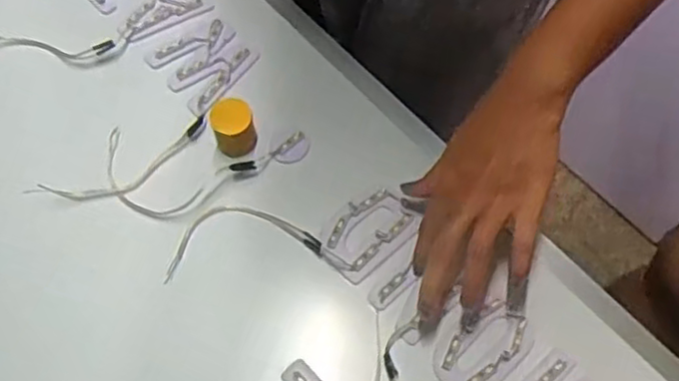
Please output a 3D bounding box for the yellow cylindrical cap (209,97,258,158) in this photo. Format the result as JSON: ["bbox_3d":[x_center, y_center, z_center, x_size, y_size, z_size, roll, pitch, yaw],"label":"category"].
[{"bbox_3d":[-0.087,-0.052,0.568,0.034,0.042,0.032,0,67,0],"label":"yellow cylindrical cap"}]

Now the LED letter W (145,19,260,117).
[{"bbox_3d":[-0.122,-0.116,0.615,0.075,0.006,0.078,-42,73,-16],"label":"LED letter W"}]

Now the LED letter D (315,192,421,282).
[{"bbox_3d":[0.021,0.034,0.558,0.078,0.008,0.055,-38,72,-15],"label":"LED letter D"}]

